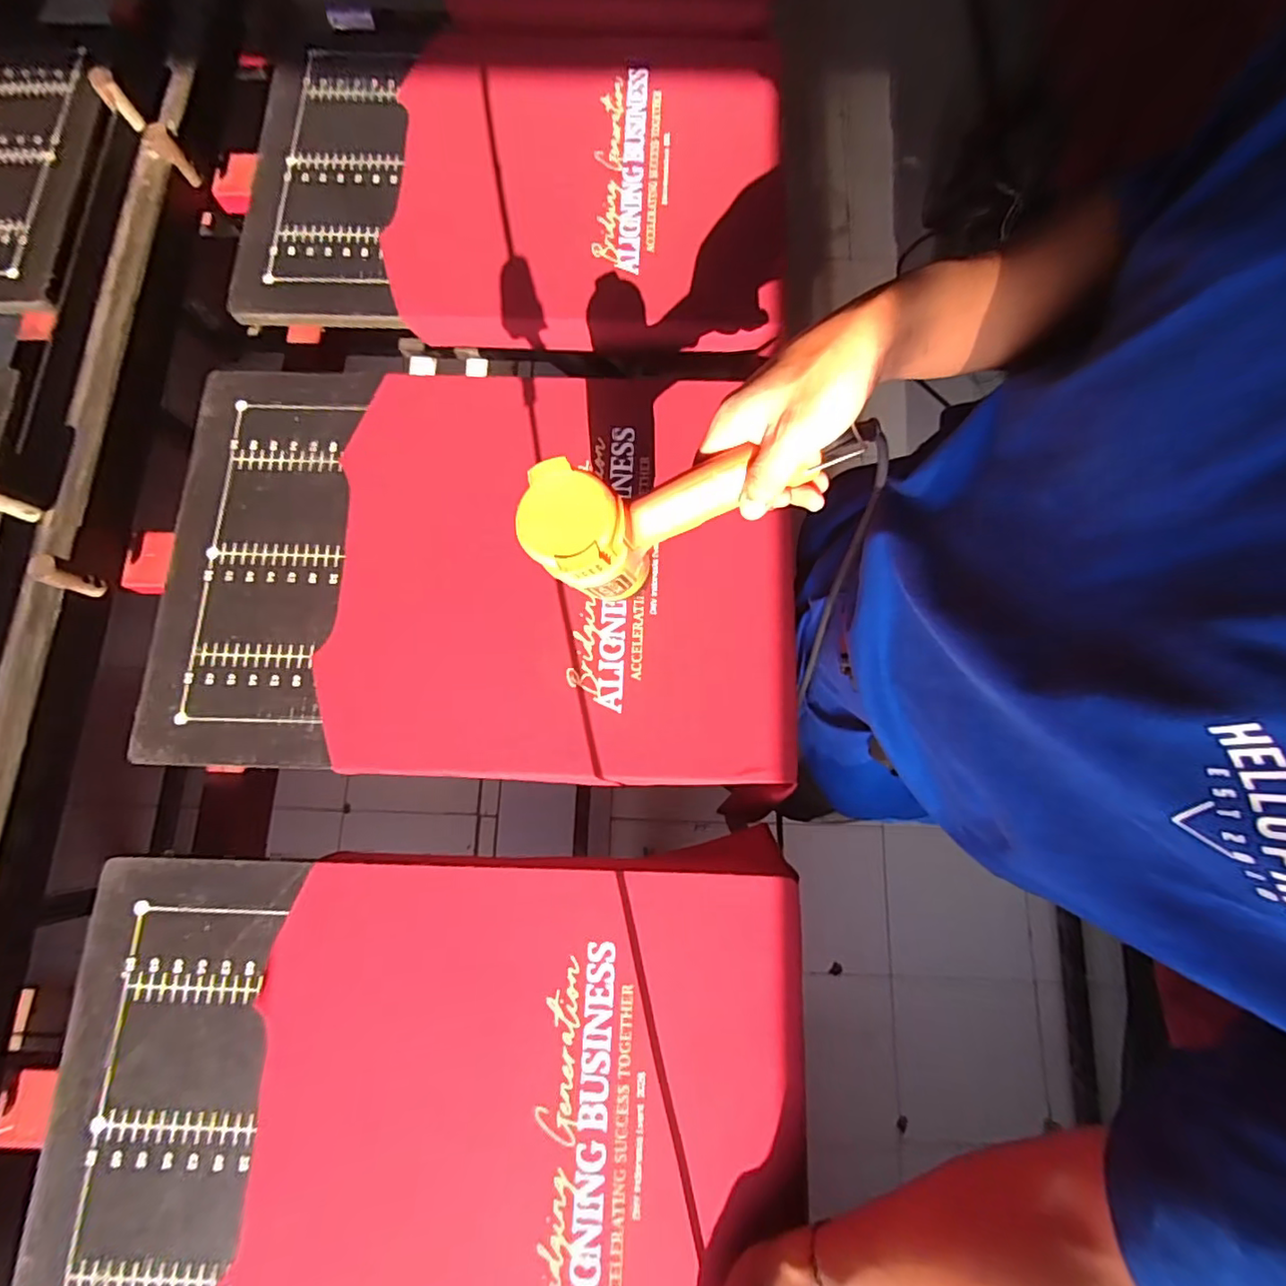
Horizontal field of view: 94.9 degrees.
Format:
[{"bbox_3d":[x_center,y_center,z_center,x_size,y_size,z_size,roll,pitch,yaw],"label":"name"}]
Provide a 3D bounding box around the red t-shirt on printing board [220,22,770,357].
[{"bbox_3d":[-0.143,-0.539,0.683,0.594,0.039,0.426,0,77,1],"label":"red t-shirt on printing board"}]

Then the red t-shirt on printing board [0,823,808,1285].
[{"bbox_3d":[-0.164,0.397,0.480,0.584,0.057,0.426,-3,77,1],"label":"red t-shirt on printing board"}]

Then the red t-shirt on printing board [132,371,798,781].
[{"bbox_3d":[-0.157,-0.079,0.562,0.586,0.020,0.396,1,77,2],"label":"red t-shirt on printing board"}]

